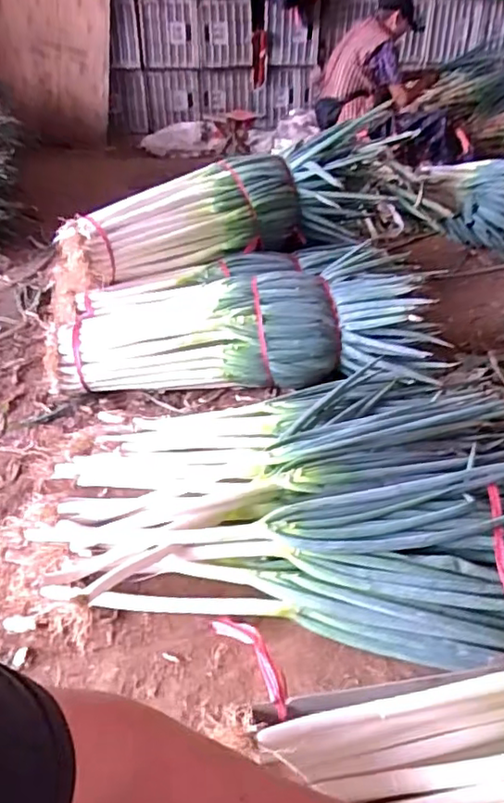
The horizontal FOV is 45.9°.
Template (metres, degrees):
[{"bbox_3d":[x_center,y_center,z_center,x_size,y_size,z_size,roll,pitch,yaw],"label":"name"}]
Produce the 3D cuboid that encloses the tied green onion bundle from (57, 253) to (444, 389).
[{"bbox_3d":[-0.020,-0.192,1.429,0.830,0.193,0.314,1,33,3],"label":"tied green onion bundle"}]

